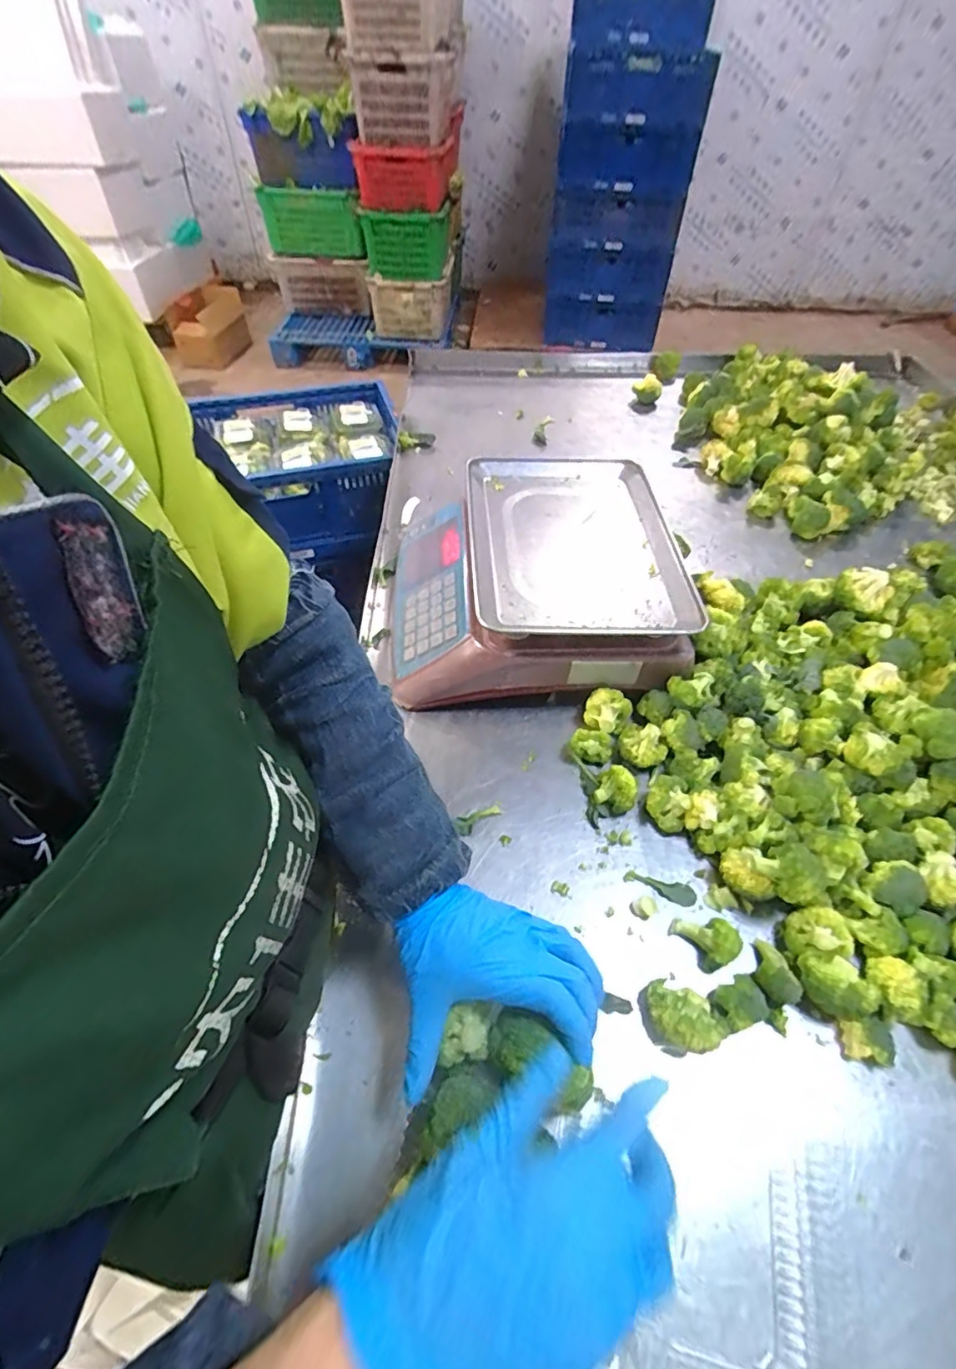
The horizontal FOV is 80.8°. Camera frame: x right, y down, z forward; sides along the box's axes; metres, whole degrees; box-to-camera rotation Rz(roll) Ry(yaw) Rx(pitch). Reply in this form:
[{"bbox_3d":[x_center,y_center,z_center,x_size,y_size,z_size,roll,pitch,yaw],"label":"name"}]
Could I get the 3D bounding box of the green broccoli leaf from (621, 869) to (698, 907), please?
[{"bbox_3d":[0.166,0.187,0.514,0.064,0.004,0.021,13,52,10],"label":"green broccoli leaf"}]

